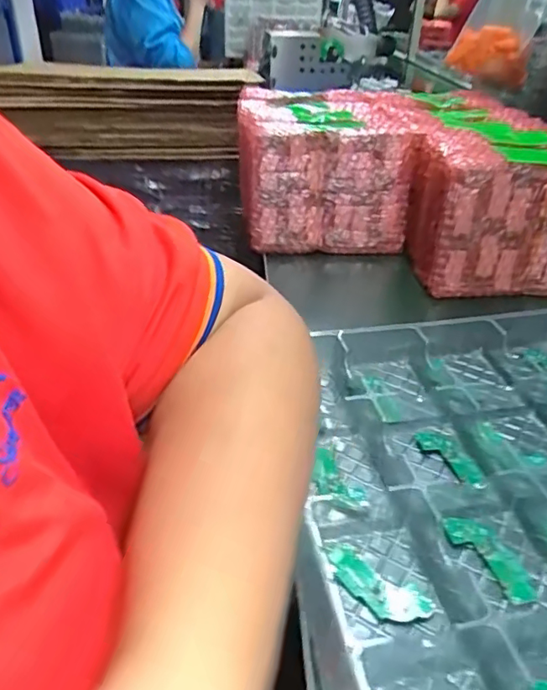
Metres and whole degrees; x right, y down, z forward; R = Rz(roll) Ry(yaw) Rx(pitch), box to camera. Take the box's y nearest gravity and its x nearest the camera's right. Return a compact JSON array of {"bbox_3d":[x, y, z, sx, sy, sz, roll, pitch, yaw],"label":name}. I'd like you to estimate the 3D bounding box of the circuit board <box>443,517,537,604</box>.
[{"bbox_3d":[0.134,0.129,0.339,0.031,0.006,0.060,-12,36,-19],"label":"circuit board"}]

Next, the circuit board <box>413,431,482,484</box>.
[{"bbox_3d":[0.131,0.083,0.412,0.024,0.004,0.059,-18,38,-26],"label":"circuit board"}]

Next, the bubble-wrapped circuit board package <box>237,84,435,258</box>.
[{"bbox_3d":[0.074,-0.257,0.787,0.230,0.144,0.283,-1,34,-5],"label":"bubble-wrapped circuit board package"}]

